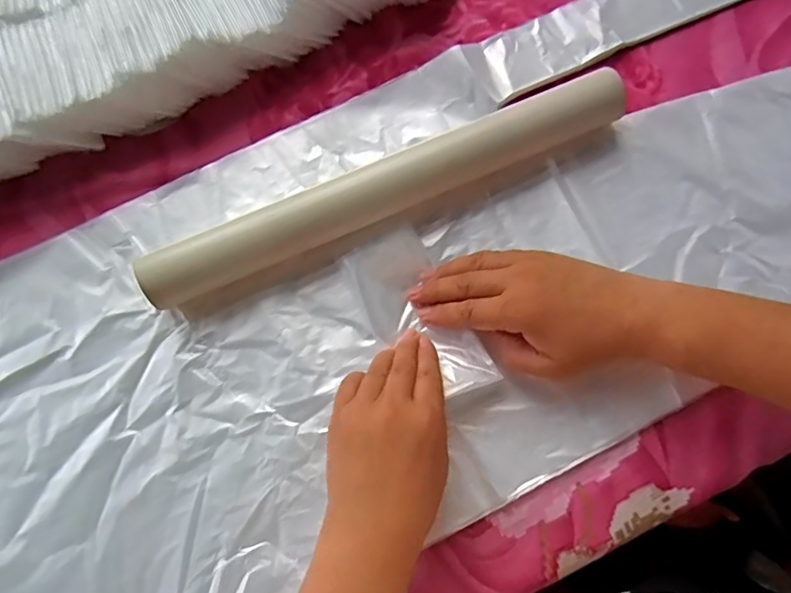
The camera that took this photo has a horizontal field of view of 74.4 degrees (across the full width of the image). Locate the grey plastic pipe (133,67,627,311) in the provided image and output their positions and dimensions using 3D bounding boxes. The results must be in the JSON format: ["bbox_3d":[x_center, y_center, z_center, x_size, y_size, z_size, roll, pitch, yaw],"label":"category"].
[{"bbox_3d":[-0.004,-0.075,0.362,0.343,0.043,0.038,-23,78,-5],"label":"grey plastic pipe"}]

